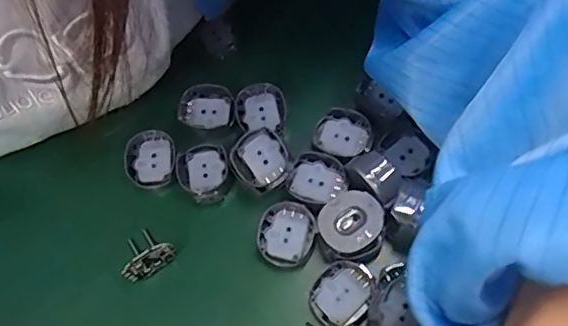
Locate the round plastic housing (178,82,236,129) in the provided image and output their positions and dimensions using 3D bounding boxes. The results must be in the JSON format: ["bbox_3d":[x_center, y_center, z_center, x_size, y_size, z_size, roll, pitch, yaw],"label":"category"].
[{"bbox_3d":[-0.038,-0.029,0.284,0.028,0.009,0.021,13,69,10],"label":"round plastic housing"}]

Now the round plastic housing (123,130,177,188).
[{"bbox_3d":[-0.065,-0.002,0.276,0.025,0.006,0.028,-14,67,-1],"label":"round plastic housing"}]

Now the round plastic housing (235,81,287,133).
[{"bbox_3d":[-0.012,-0.028,0.282,0.025,0.006,0.026,-2,67,4],"label":"round plastic housing"}]

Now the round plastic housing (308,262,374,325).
[{"bbox_3d":[0.025,0.057,0.244,0.028,0.014,0.024,-41,70,-11],"label":"round plastic housing"}]

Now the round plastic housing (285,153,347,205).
[{"bbox_3d":[0.016,0.008,0.264,0.027,0.009,0.022,18,70,12],"label":"round plastic housing"}]

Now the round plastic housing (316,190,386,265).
[{"bbox_3d":[0.030,0.029,0.248,0.030,0.016,0.029,-2,67,4],"label":"round plastic housing"}]

